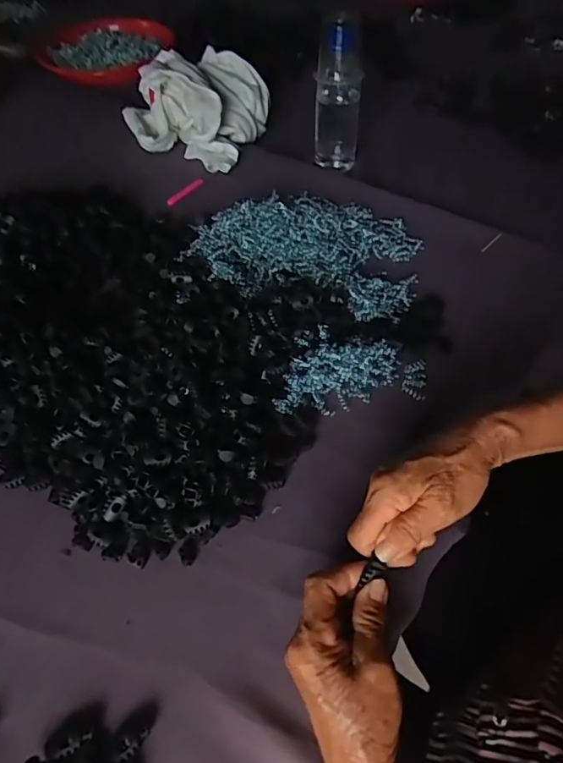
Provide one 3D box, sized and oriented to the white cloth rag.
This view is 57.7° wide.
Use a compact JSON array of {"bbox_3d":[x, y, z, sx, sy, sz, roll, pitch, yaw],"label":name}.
[{"bbox_3d":[-0.127,-0.403,0.734,0.192,0.089,0.186,18,56,15],"label":"white cloth rag"}]

